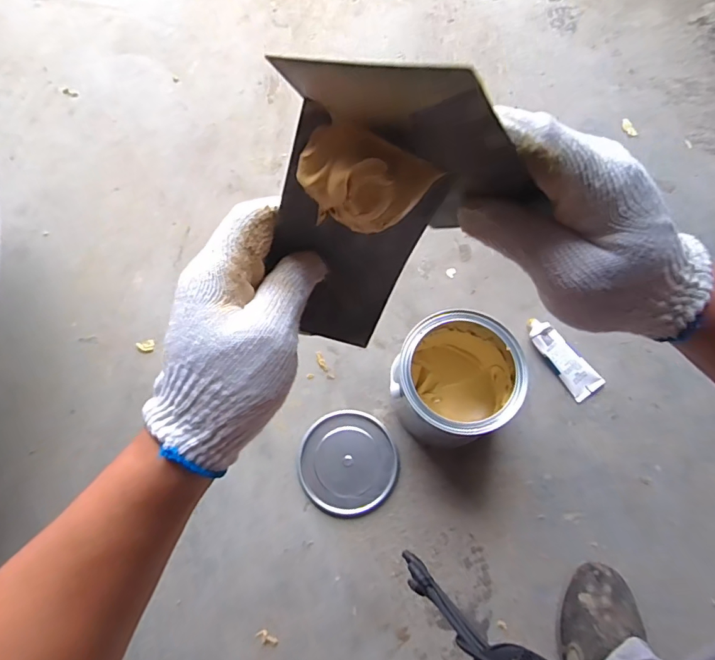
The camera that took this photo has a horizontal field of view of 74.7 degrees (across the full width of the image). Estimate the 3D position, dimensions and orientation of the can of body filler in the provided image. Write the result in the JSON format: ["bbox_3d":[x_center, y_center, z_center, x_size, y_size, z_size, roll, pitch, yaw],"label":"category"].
[{"bbox_3d":[0.132,0.069,0.642,0.148,0.157,0.159,0,70,1],"label":"can of body filler"}]

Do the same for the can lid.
[{"bbox_3d":[-0.014,0.192,0.684,0.138,0.012,0.143,0,70,1],"label":"can lid"}]

